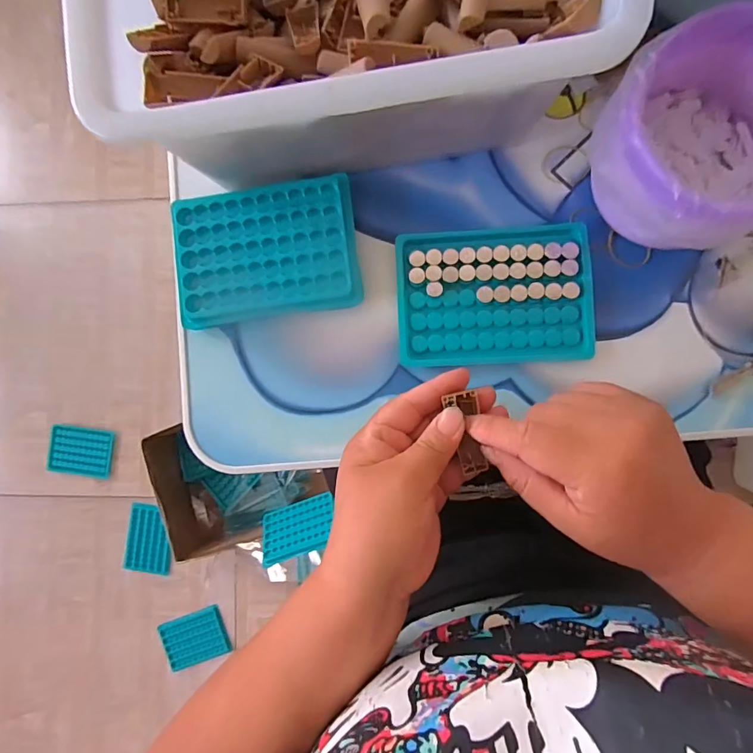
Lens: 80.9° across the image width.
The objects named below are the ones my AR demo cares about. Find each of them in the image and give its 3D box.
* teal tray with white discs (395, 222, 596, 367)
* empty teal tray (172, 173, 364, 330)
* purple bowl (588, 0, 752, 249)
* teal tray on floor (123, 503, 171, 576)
[{"bbox_3d":[0.082,-0.058,0.311,0.132,0.008,0.097,-2,88,5],"label":"teal tray with white discs"},{"bbox_3d":[-0.079,-0.089,0.318,0.127,0.018,0.093,-7,88,5],"label":"empty teal tray"},{"bbox_3d":[0.189,-0.134,0.263,0.110,0.090,0.105,0,88,5],"label":"purple bowl"},{"bbox_3d":[-0.447,0.324,0.873,0.096,0.018,0.130,10,89,6],"label":"teal tray on floor"}]

